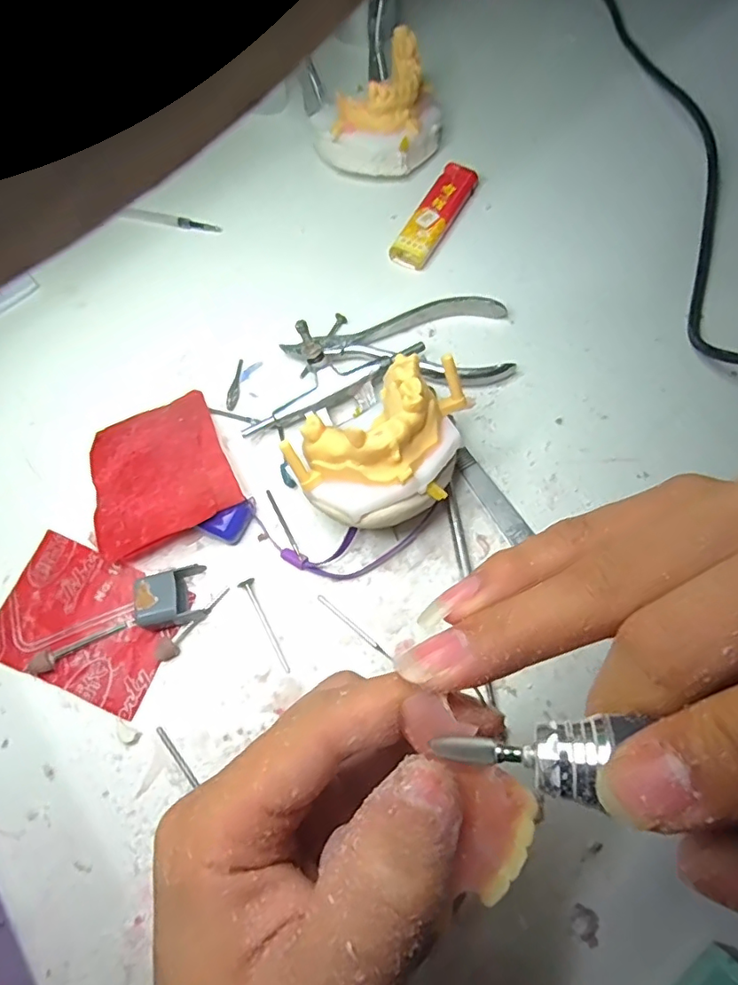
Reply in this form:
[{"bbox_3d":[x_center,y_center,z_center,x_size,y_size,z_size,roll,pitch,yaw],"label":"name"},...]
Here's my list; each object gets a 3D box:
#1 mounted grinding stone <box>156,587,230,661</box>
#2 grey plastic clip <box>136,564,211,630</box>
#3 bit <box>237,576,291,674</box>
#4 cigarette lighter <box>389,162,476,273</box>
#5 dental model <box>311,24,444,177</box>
[{"bbox_3d":[-0.079,0.058,0.246,0.007,0.008,0.041,35,74,15],"label":"mounted grinding stone"},{"bbox_3d":[-0.087,0.048,0.245,0.029,0.018,0.025,-15,68,-4],"label":"grey plastic clip"},{"bbox_3d":[-0.045,0.059,0.245,0.007,0.004,0.045,-31,70,-10],"label":"bit"},{"bbox_3d":[0.041,-0.168,0.330,0.023,0.010,0.080,28,72,13],"label":"cigarette lighter"},{"bbox_3d":[0.005,-0.236,0.337,0.081,0.050,0.066,-15,68,-4],"label":"dental model"}]

